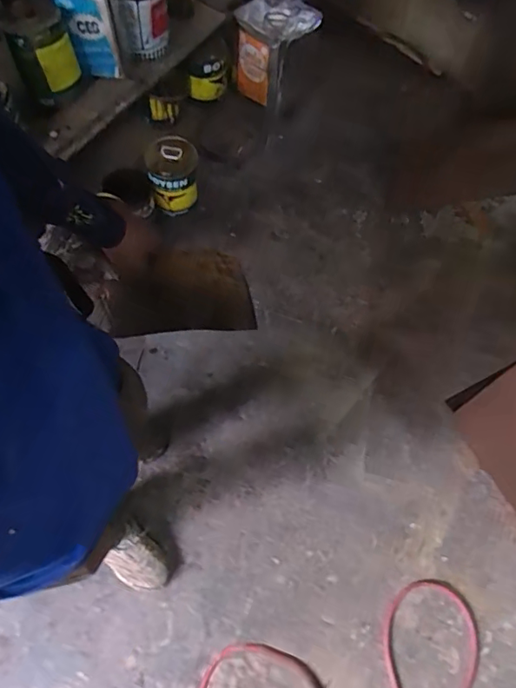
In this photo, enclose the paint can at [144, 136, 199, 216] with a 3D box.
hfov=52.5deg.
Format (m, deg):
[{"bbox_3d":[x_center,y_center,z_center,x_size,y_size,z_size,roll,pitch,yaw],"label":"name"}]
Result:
[{"bbox_3d":[-0.271,-0.540,1.697,0.160,0.193,0.193,-2,65,-6],"label":"paint can"}]

